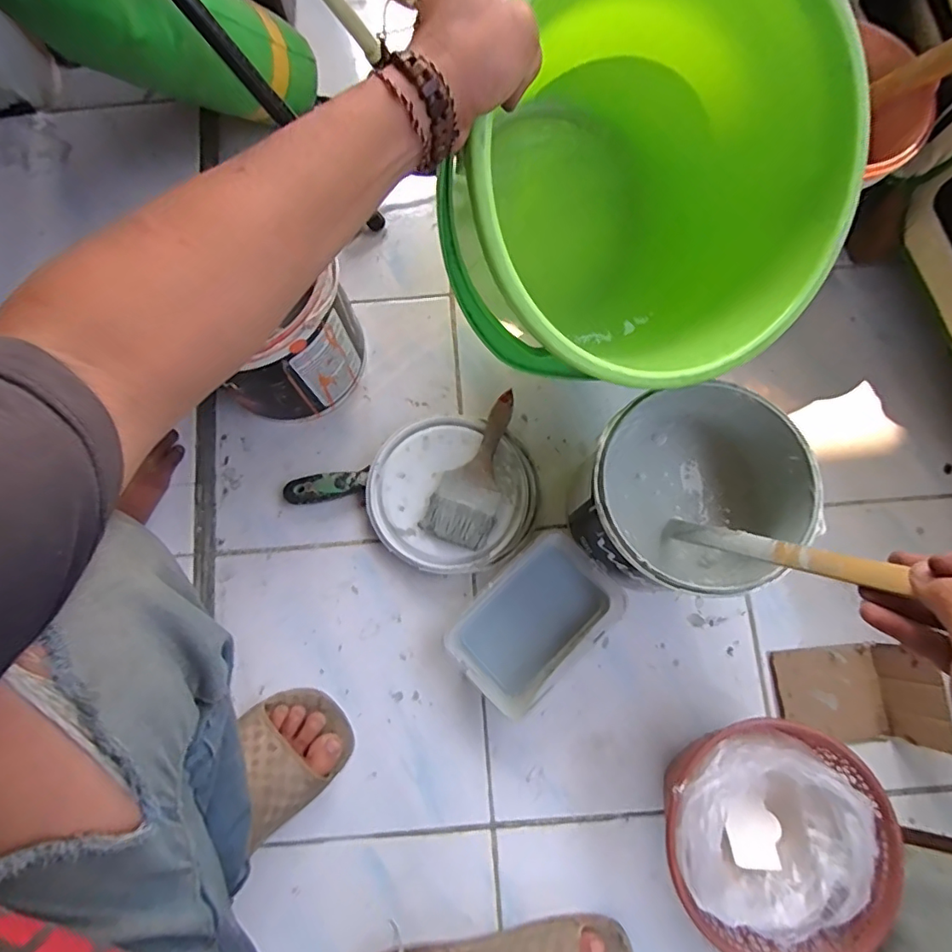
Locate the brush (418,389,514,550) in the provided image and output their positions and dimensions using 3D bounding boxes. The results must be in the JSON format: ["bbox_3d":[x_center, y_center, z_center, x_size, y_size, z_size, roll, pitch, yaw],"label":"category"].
[{"bbox_3d":[0.005,-0.009,0.590,0.072,0.016,0.176,21,80,6],"label":"brush"}]

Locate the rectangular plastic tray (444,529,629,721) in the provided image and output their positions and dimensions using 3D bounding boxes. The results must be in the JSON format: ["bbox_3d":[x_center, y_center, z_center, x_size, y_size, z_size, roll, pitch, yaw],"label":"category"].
[{"bbox_3d":[0.062,0.155,0.567,0.173,0.048,0.120,-43,81,-8],"label":"rectangular plastic tray"}]

